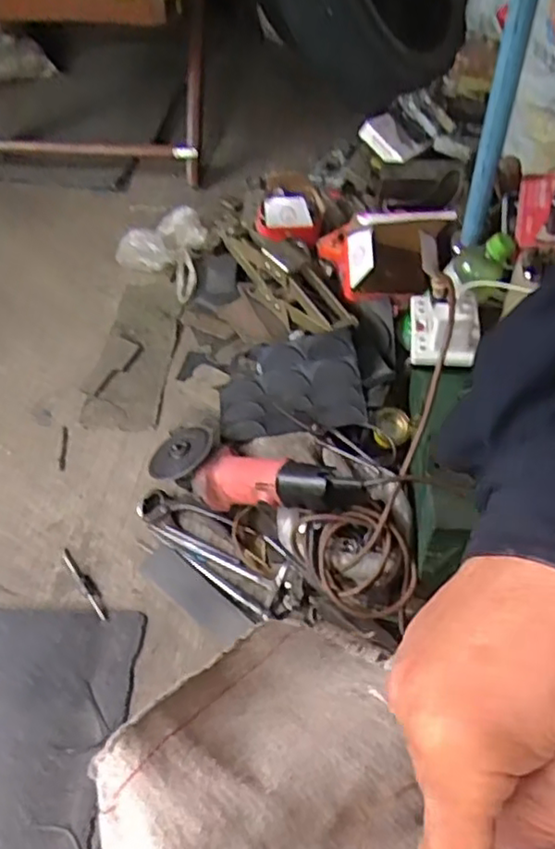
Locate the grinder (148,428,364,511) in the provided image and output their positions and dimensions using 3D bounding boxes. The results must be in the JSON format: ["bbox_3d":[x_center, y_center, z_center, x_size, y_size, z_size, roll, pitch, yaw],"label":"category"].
[{"bbox_3d":[-0.025,0.066,0.825,0.288,0.080,0.088,7,49,31],"label":"grinder"}]

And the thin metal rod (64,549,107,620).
[{"bbox_3d":[-0.238,0.197,0.821,0.018,0.014,0.114,-32,58,-23],"label":"thin metal rod"}]

